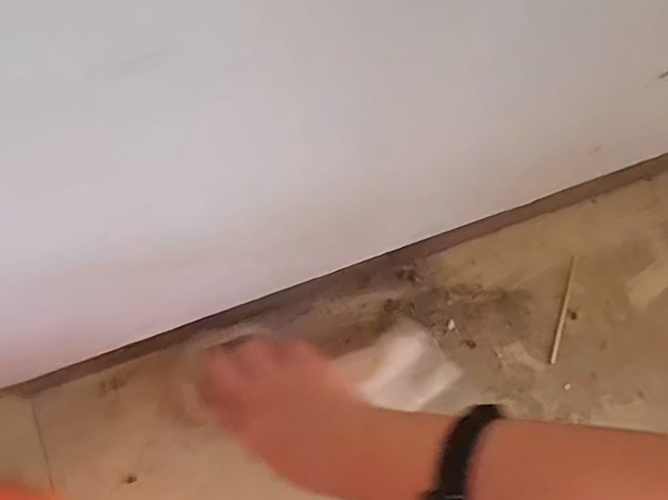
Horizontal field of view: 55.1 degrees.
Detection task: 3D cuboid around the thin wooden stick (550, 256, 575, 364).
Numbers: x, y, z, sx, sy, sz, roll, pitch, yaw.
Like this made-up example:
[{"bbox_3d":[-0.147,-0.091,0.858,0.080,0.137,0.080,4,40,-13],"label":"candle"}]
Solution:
[{"bbox_3d":[0.194,0.050,0.539,0.005,0.004,0.094,17,74,3],"label":"thin wooden stick"}]

